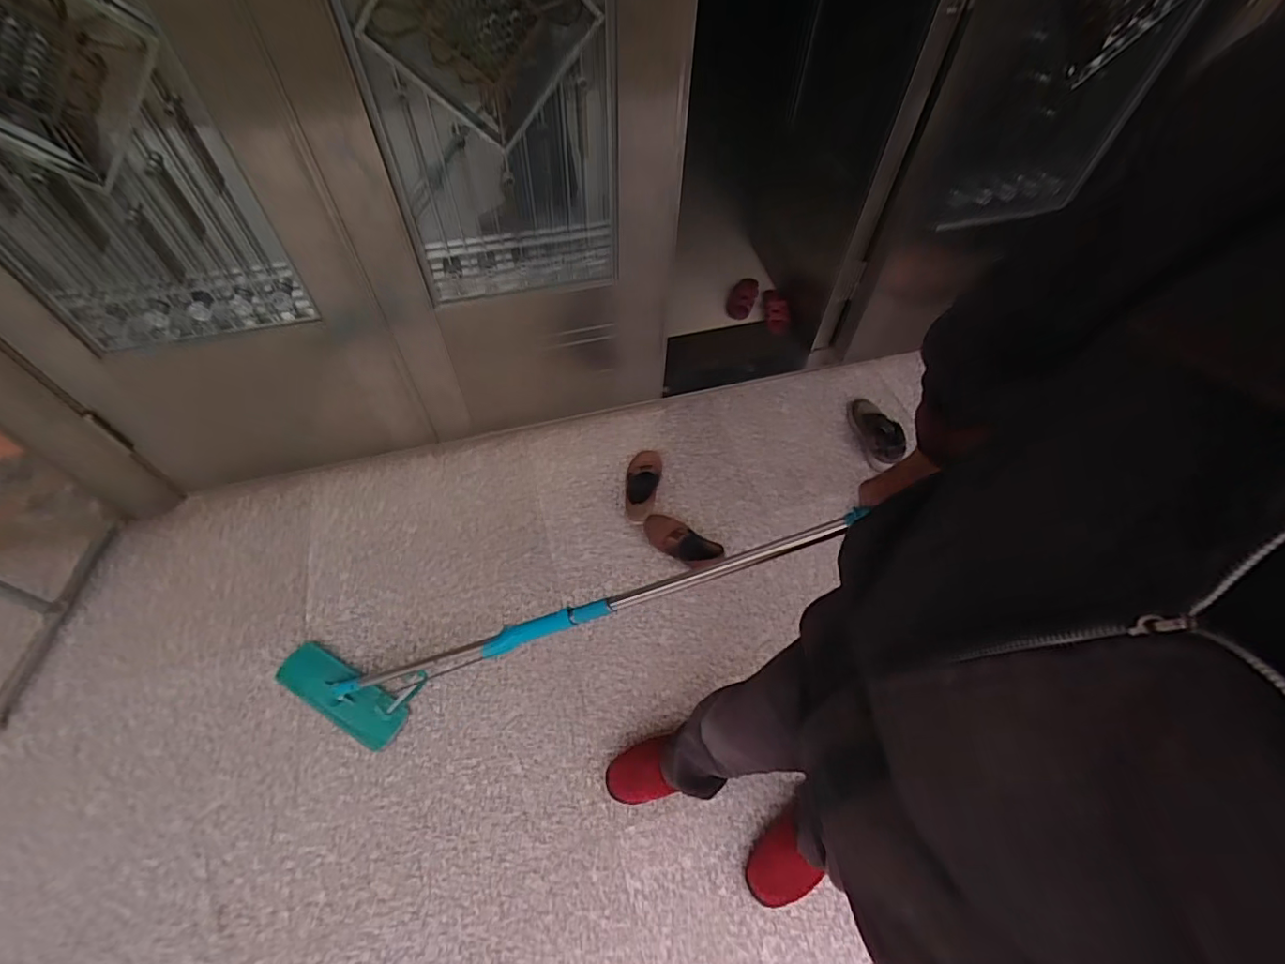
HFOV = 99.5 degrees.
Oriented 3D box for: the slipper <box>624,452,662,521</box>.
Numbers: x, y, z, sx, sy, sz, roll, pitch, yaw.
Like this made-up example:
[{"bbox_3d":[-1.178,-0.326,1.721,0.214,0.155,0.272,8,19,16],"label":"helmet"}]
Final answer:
[{"bbox_3d":[-0.003,0.004,1.534,0.093,0.052,0.242,10,53,6],"label":"slipper"}]

